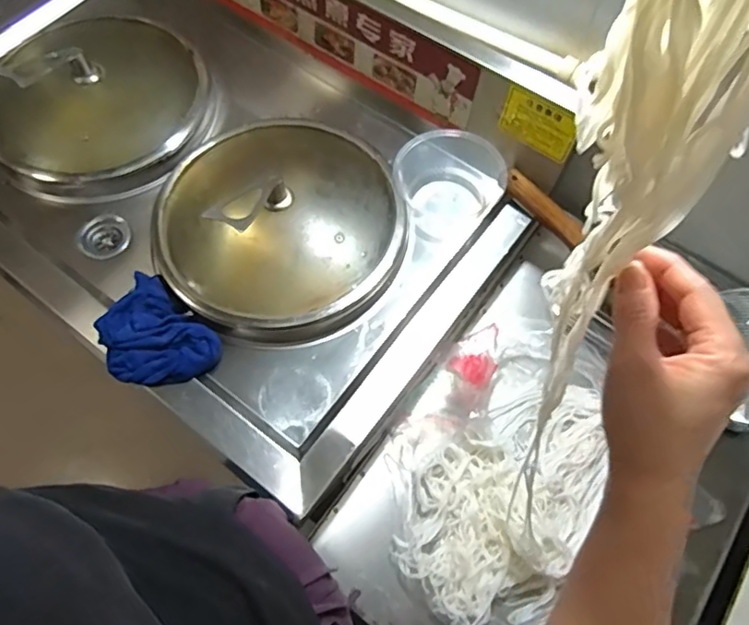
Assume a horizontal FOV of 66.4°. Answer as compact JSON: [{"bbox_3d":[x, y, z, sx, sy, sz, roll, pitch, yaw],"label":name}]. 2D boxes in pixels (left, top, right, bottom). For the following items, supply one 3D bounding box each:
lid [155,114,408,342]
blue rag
[{"bbox_3d":[-0.126,-0.137,0.737,0.308,0.102,0.334,0,65,-1],"label":"lid"},{"bbox_3d":[-0.273,0.033,0.703,0.157,0.037,0.114,40,70,16],"label":"blue rag"}]

